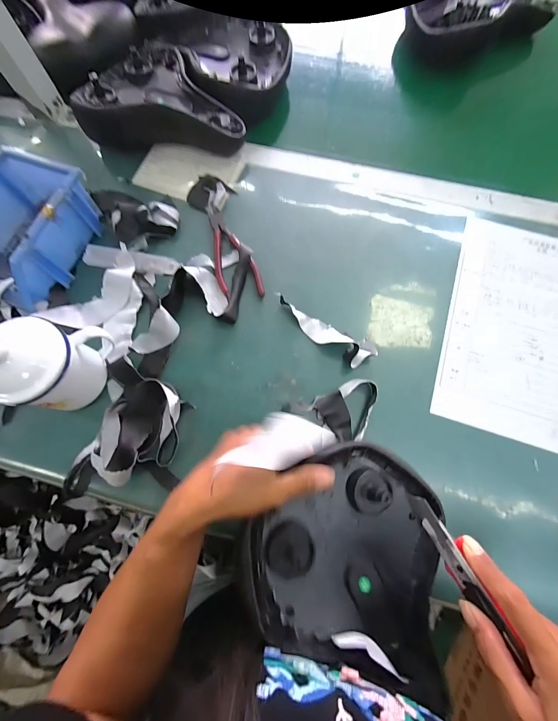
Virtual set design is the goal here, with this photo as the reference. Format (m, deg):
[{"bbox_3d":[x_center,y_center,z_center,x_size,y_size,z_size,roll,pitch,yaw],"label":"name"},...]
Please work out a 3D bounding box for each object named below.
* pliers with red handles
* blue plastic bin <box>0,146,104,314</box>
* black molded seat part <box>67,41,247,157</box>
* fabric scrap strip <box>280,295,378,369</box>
[{"bbox_3d":[-0.068,-0.162,0.403,0.055,0.010,0.178,-14,74,-4],"label":"pliers with red handles"},{"bbox_3d":[-0.322,-0.162,0.371,0.120,0.067,0.178,21,75,6],"label":"blue plastic bin"},{"bbox_3d":[-0.167,-0.416,0.459,0.243,0.052,0.184,6,74,1],"label":"black molded seat part"},{"bbox_3d":[0.056,-0.039,0.368,0.131,0.020,0.037,38,77,10],"label":"fabric scrap strip"}]

